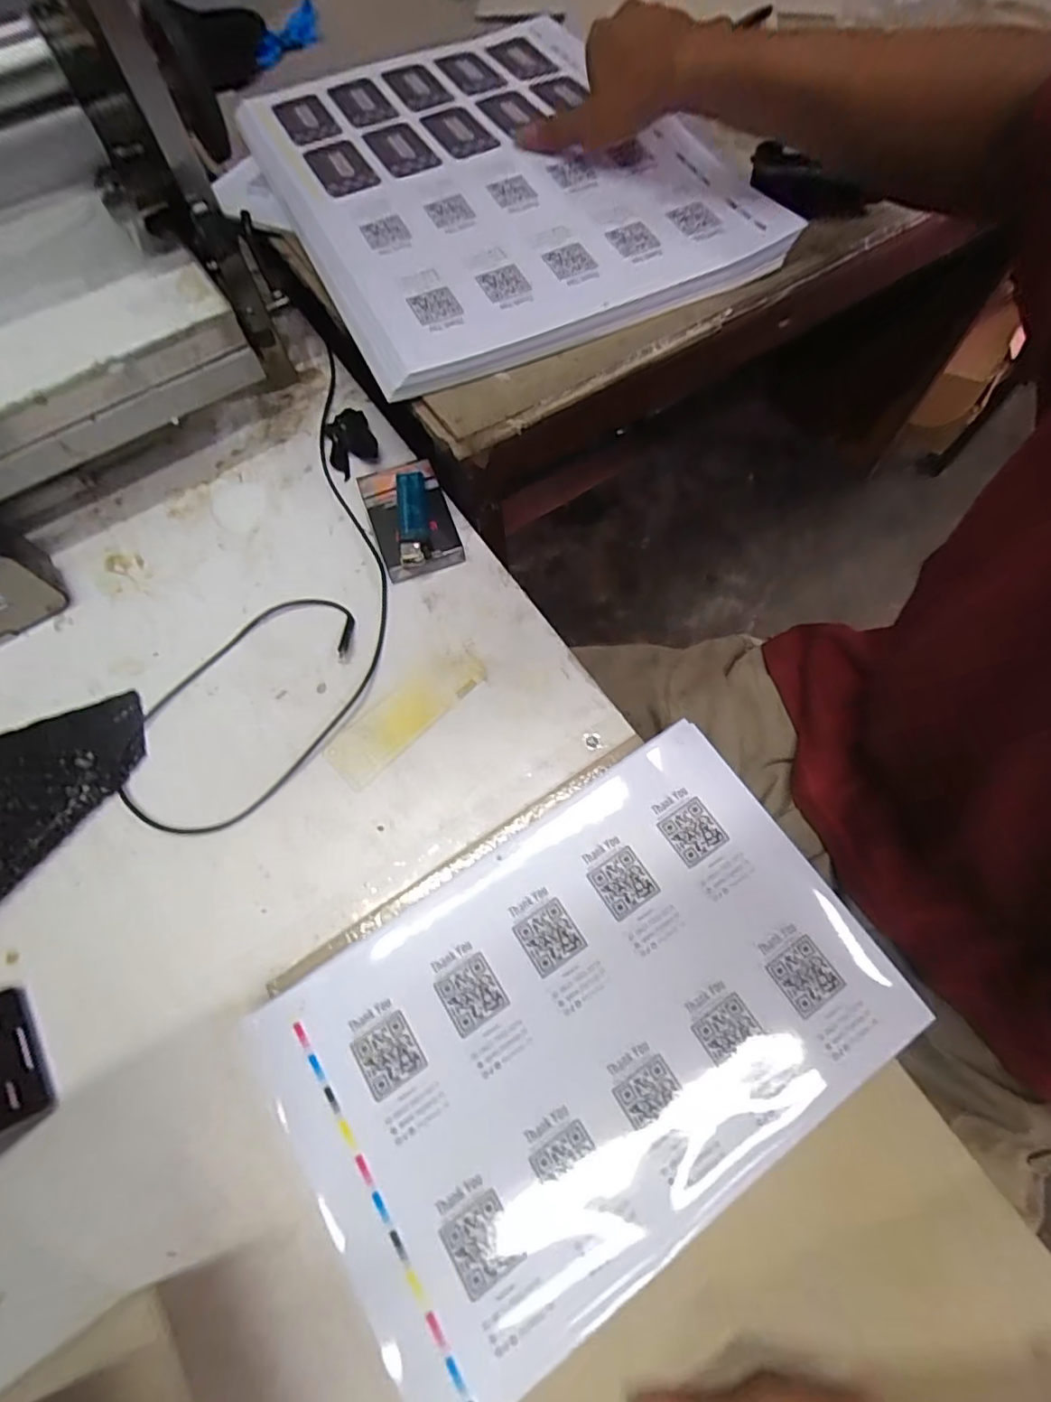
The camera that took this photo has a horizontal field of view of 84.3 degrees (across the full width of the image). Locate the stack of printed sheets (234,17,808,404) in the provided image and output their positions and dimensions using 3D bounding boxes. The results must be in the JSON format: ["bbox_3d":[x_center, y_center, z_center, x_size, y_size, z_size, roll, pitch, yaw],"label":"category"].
[{"bbox_3d":[-0.030,-0.465,0.505,0.349,0.026,0.465,-24,69,-8],"label":"stack of printed sheets"}]

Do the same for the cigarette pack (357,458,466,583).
[{"bbox_3d":[-0.091,-0.144,0.457,0.061,0.027,0.095,-19,68,-6],"label":"cigarette pack"}]

